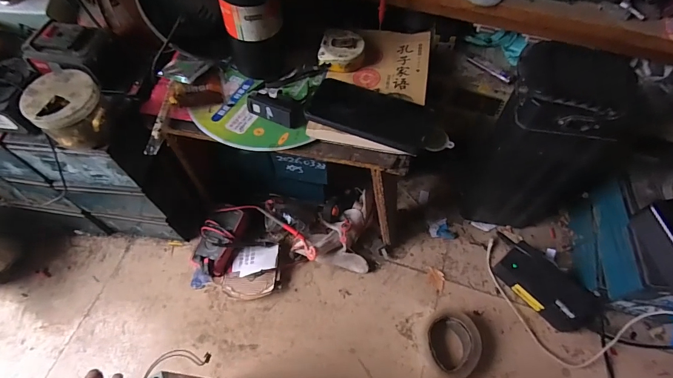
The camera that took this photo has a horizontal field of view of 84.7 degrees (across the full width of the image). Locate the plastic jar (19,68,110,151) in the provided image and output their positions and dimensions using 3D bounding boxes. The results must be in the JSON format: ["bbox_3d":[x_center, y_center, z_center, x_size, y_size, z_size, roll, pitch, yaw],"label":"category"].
[{"bbox_3d":[-0.340,-0.101,0.478,0.081,0.068,0.085,-1,62,2],"label":"plastic jar"}]

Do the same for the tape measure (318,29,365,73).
[{"bbox_3d":[0.009,-0.205,0.549,0.063,0.029,0.068,9,62,7],"label":"tape measure"}]

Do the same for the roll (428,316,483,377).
[{"bbox_3d":[0.202,0.265,0.617,0.098,0.049,0.093,0,61,0],"label":"roll"}]

